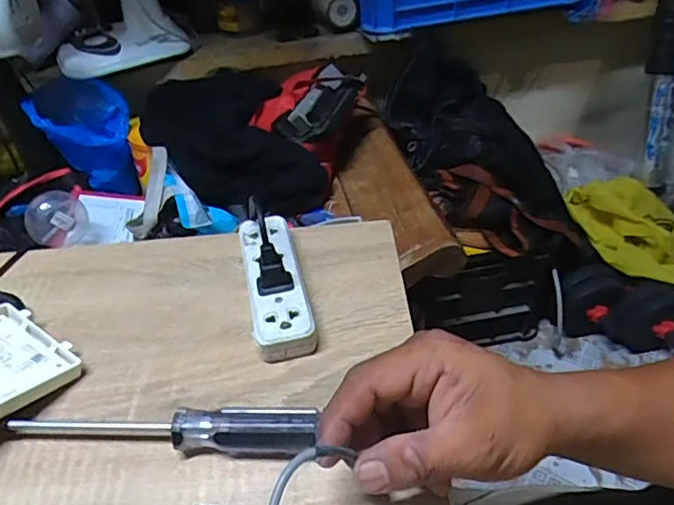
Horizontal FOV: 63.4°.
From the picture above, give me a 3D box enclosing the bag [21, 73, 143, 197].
[{"bbox_3d":[-0.489,-0.228,1.078,0.173,0.189,0.130,-1,42,5],"label":"bag"}]

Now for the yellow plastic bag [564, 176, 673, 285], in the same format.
[{"bbox_3d":[0.736,-0.057,1.288,0.367,0.152,0.264,31,53,34],"label":"yellow plastic bag"}]

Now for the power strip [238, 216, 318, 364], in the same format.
[{"bbox_3d":[-0.050,0.024,0.437,0.046,0.031,0.140,-11,42,-6],"label":"power strip"}]

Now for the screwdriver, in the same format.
[{"bbox_3d":[-0.108,0.113,0.342,0.191,0.022,0.027,-1,42,5],"label":"screwdriver"}]

